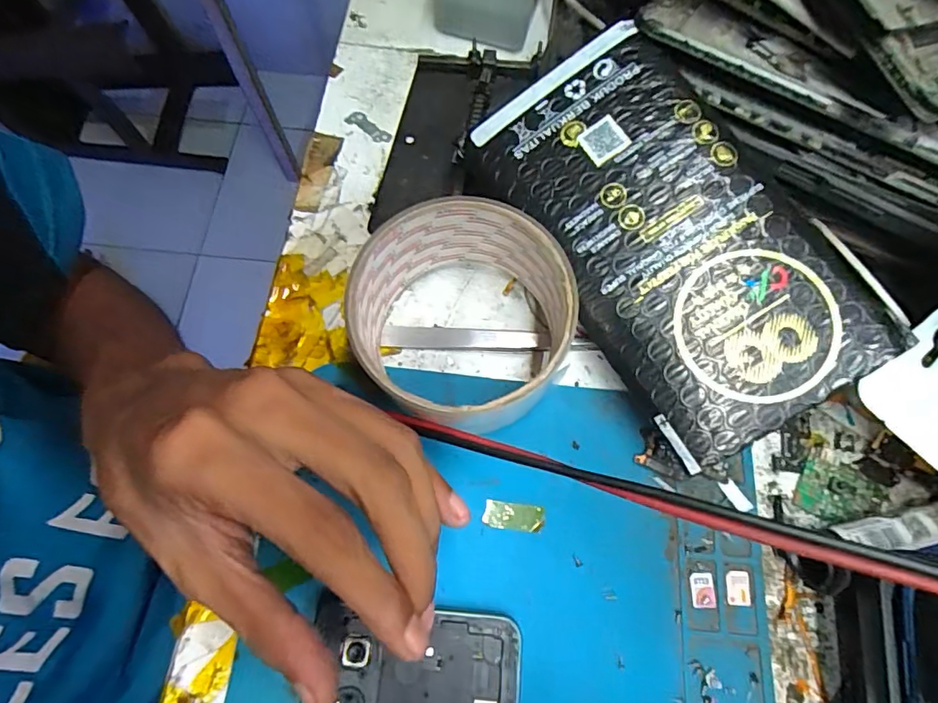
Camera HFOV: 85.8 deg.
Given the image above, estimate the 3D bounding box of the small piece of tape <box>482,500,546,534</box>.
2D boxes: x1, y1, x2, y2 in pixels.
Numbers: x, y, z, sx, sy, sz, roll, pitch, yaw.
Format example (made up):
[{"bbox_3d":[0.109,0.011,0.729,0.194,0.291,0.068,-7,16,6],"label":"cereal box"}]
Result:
[{"bbox_3d":[0.018,0.067,0.205,0.025,0.004,0.010,7,76,2],"label":"small piece of tape"}]

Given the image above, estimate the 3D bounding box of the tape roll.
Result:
[{"bbox_3d":[-0.001,-0.012,0.202,0.079,0.056,0.076,0,70,-1],"label":"tape roll"}]

